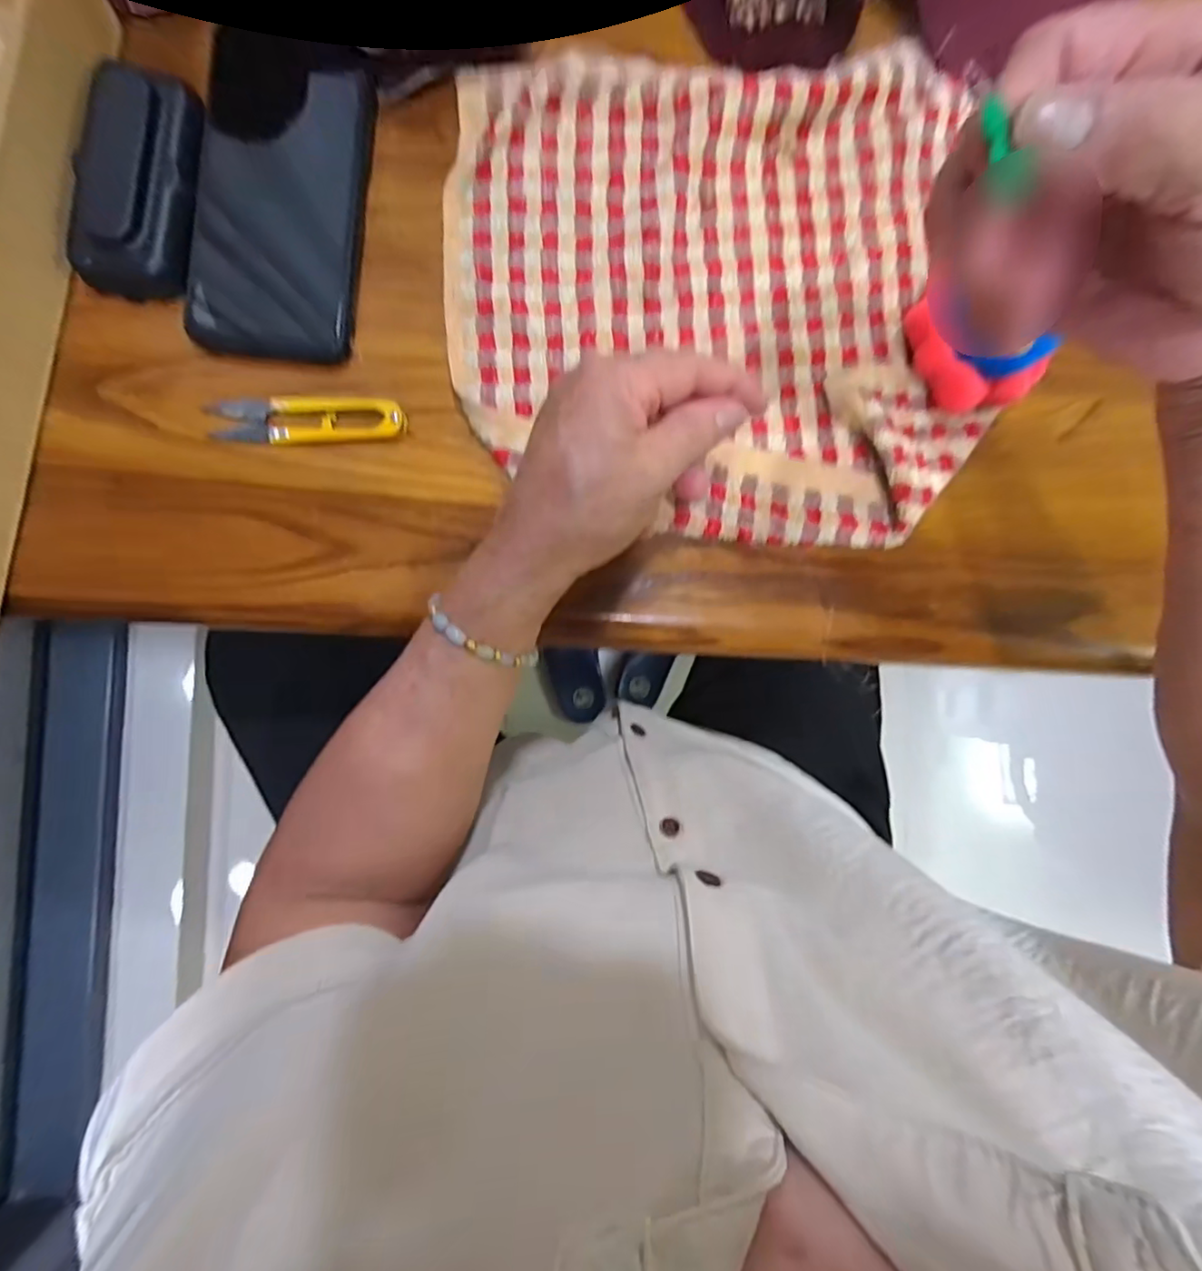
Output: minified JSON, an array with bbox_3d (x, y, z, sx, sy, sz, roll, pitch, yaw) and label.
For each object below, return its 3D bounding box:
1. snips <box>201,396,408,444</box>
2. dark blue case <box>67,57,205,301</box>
[{"bbox_3d":[-0.150,-0.110,0.296,0.095,0.010,0.024,-2,88,-4],"label":"snips"},{"bbox_3d":[-0.223,-0.218,0.283,0.045,0.028,0.099,6,87,-4],"label":"dark blue case"}]

